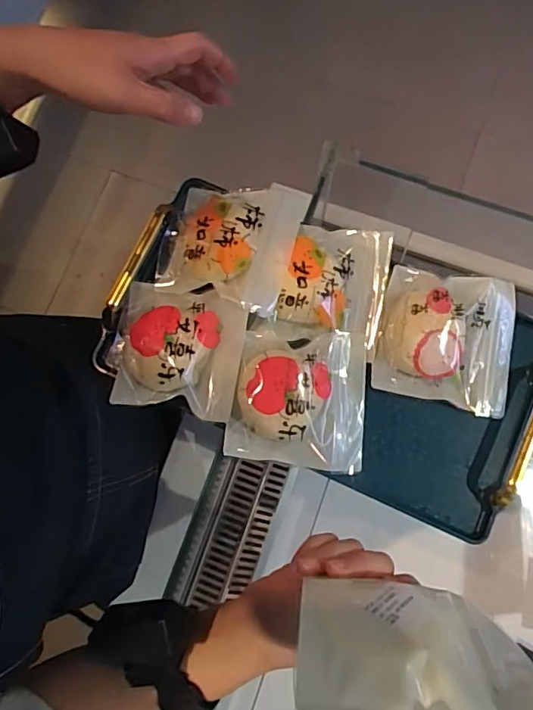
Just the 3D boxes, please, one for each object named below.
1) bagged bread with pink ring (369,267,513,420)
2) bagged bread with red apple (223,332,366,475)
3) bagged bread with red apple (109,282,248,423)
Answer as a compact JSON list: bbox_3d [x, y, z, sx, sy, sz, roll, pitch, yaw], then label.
[{"bbox_3d":[0.169,-0.018,0.469,0.123,0.034,0.123,12,79,3],"label":"bagged bread with pink ring"},{"bbox_3d":[0.029,0.041,0.461,0.122,0.039,0.120,3,78,1],"label":"bagged bread with red apple"},{"bbox_3d":[-0.079,-0.005,0.466,0.110,0.031,0.115,9,79,3],"label":"bagged bread with red apple"}]

